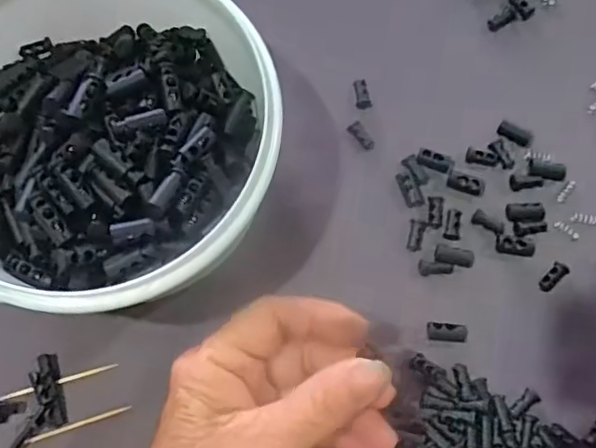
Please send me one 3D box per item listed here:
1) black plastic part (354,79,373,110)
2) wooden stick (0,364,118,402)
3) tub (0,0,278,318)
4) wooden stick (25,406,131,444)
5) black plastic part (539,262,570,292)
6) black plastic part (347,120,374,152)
[{"bbox_3d":[0.036,-0.074,0.328,0.009,0.004,0.017,-12,76,-1],"label":"black plastic part"},{"bbox_3d":[-0.121,0.080,0.293,0.060,0.005,0.004,-16,76,-2],"label":"wooden stick"},{"bbox_3d":[-0.090,-0.037,0.283,0.154,0.077,0.160,0,74,1],"label":"tub"},{"bbox_3d":[-0.108,0.099,0.288,0.051,0.006,0.004,-19,76,-3],"label":"wooden stick"},{"bbox_3d":[0.132,0.027,0.302,0.019,0.008,0.008,-41,79,-8],"label":"black plastic part"},{"bbox_3d":[0.036,-0.049,0.324,0.008,0.004,0.018,-38,78,-7],"label":"black plastic part"}]

